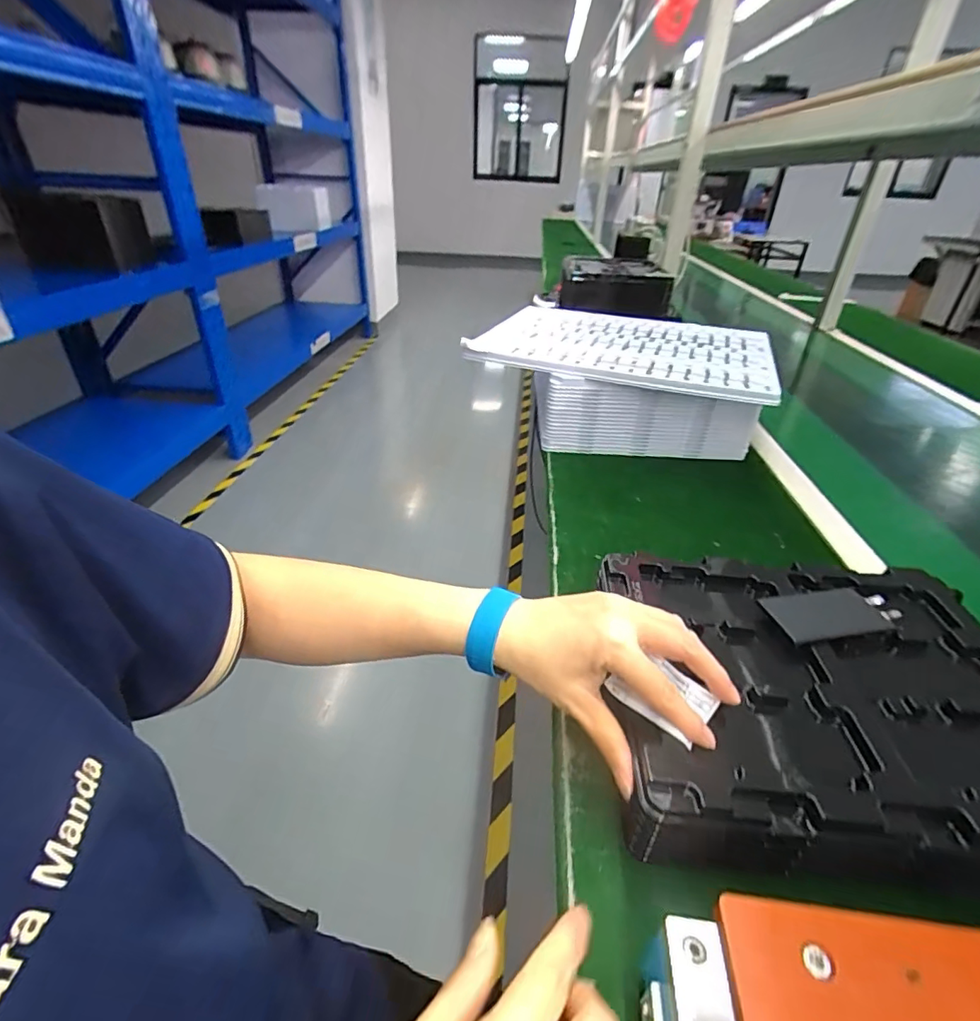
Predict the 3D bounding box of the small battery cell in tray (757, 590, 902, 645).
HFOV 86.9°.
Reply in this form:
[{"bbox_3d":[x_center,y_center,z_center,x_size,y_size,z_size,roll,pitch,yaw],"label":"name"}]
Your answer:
[{"bbox_3d":[0.253,0.077,0.383,0.100,0.012,0.043,-7,35,-9],"label":"small battery cell in tray"}]

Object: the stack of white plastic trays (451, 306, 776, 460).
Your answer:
[{"bbox_3d":[0.210,-0.198,0.807,0.382,0.131,0.313,10,36,15],"label":"stack of white plastic trays"}]

